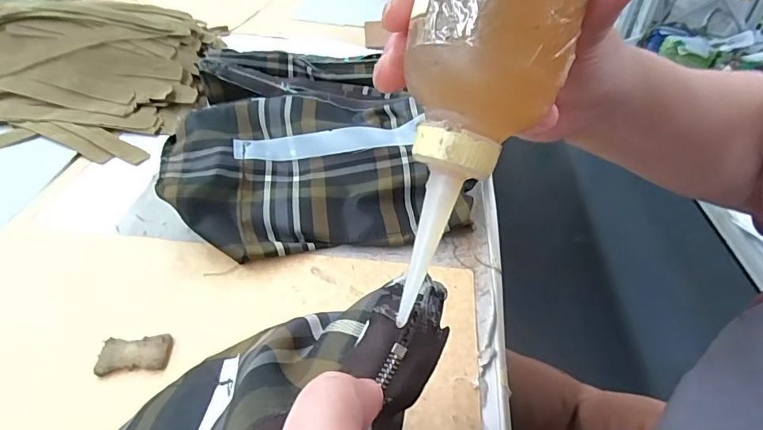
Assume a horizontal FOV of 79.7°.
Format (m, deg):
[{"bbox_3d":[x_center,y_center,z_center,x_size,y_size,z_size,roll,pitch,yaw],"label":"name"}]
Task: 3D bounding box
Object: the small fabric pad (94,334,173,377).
[{"bbox_3d":[-0.181,0.102,0.336,0.048,0.006,0.028,-4,40,-8],"label":"small fabric pad"}]

